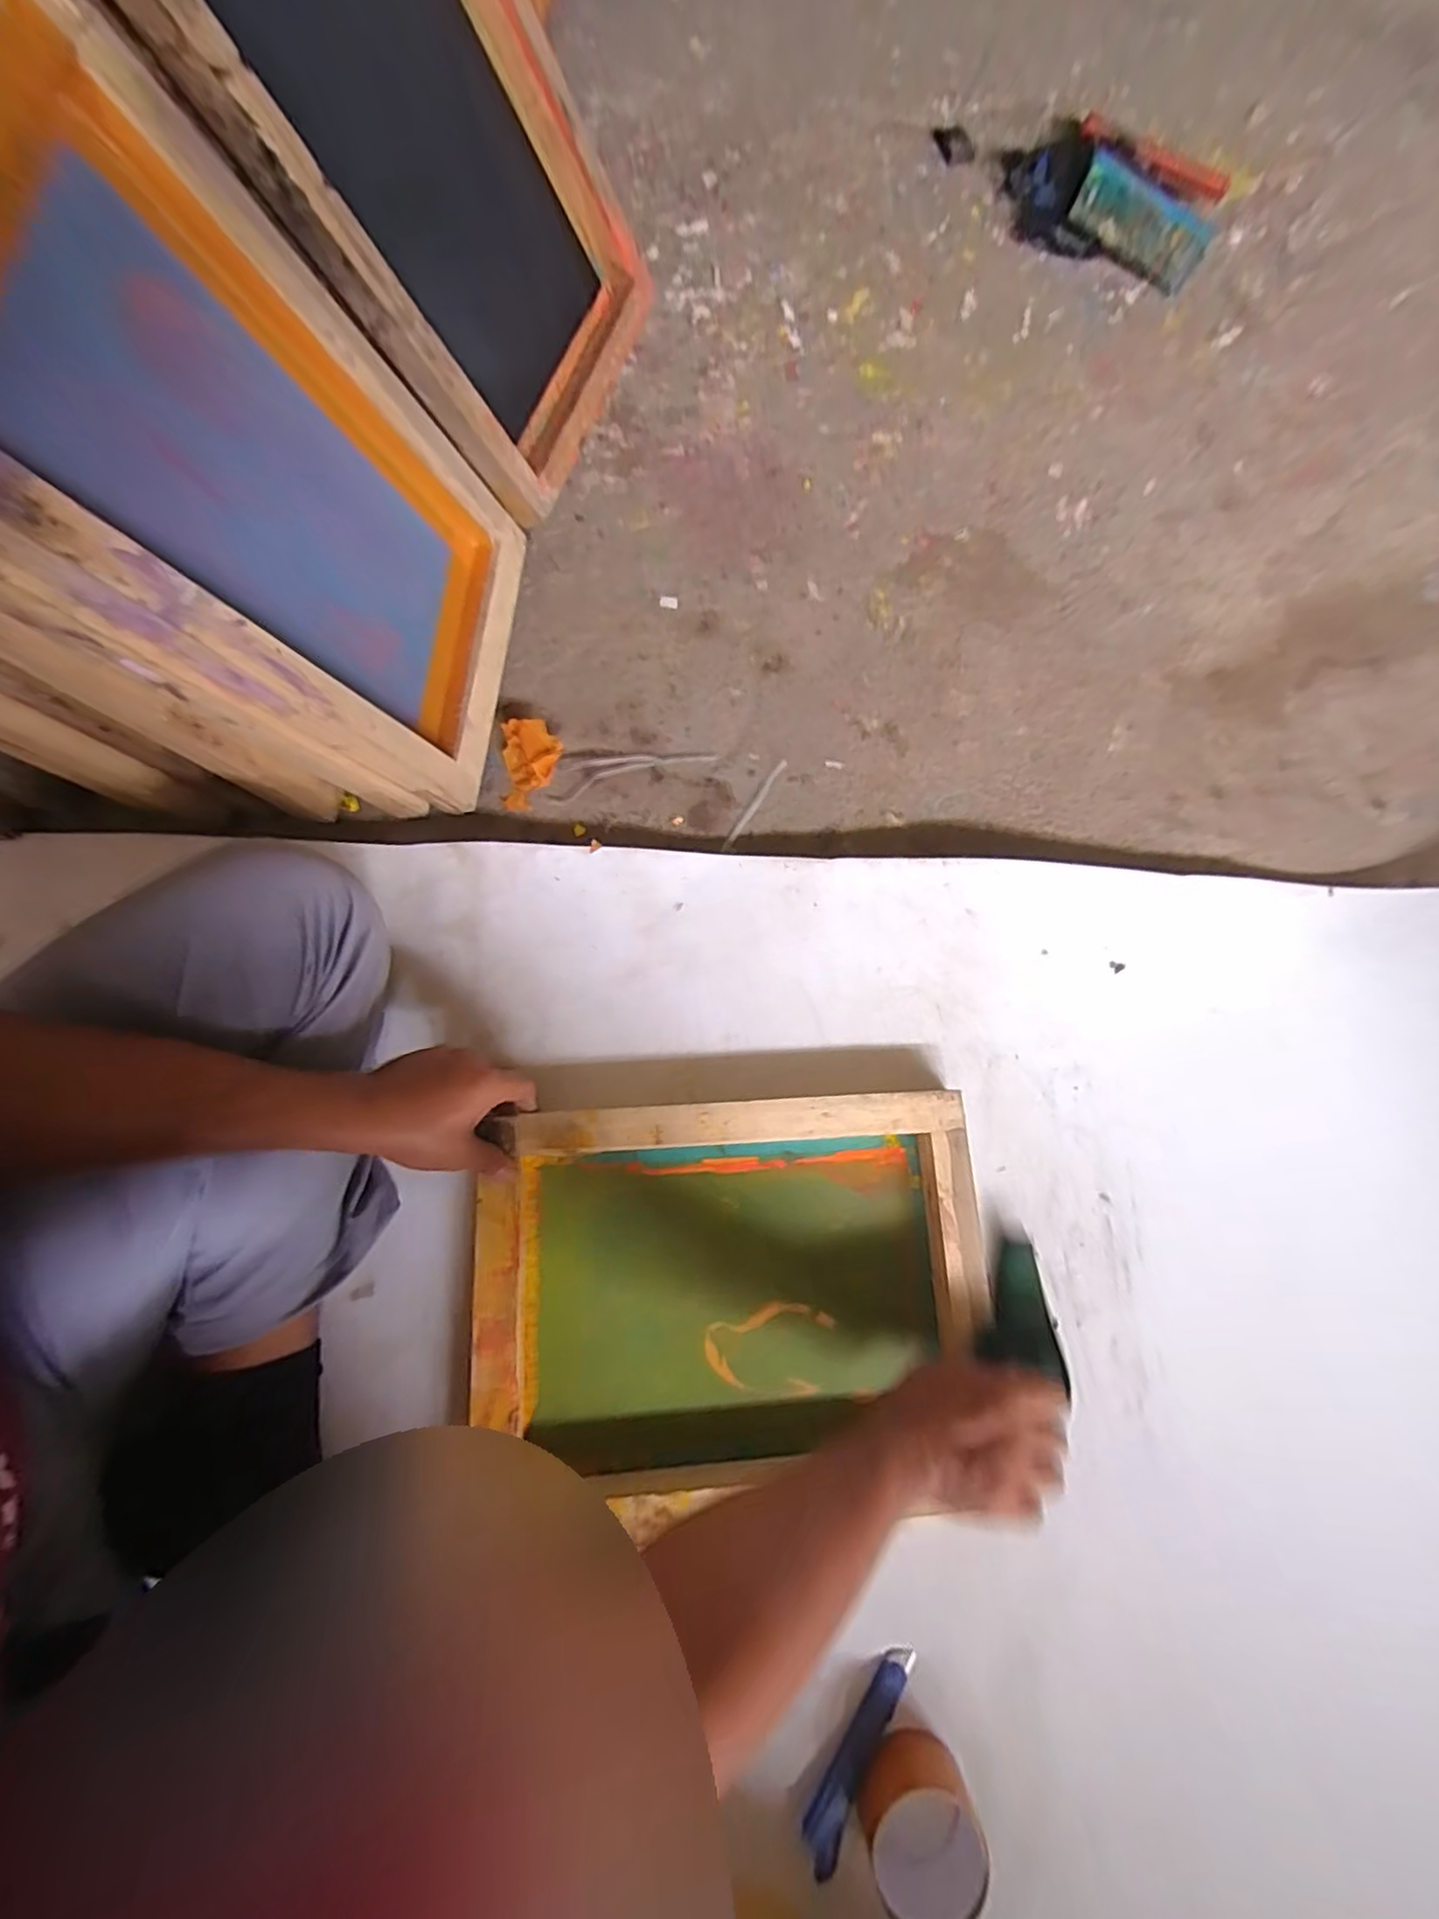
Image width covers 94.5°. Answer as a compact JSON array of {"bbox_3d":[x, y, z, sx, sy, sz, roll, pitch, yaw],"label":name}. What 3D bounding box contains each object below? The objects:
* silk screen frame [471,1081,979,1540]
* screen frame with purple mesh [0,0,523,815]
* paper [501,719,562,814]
[{"bbox_3d":[0.011,0.265,0.548,0.402,0.058,0.284,-3,77,-1],"label":"silk screen frame"},{"bbox_3d":[-0.322,-0.348,0.503,0.060,0.431,0.327,-2,74,25],"label":"screen frame with purple mesh"},{"bbox_3d":[-0.188,-0.193,0.666,0.061,0.034,0.085,-2,77,-4],"label":"paper"}]

